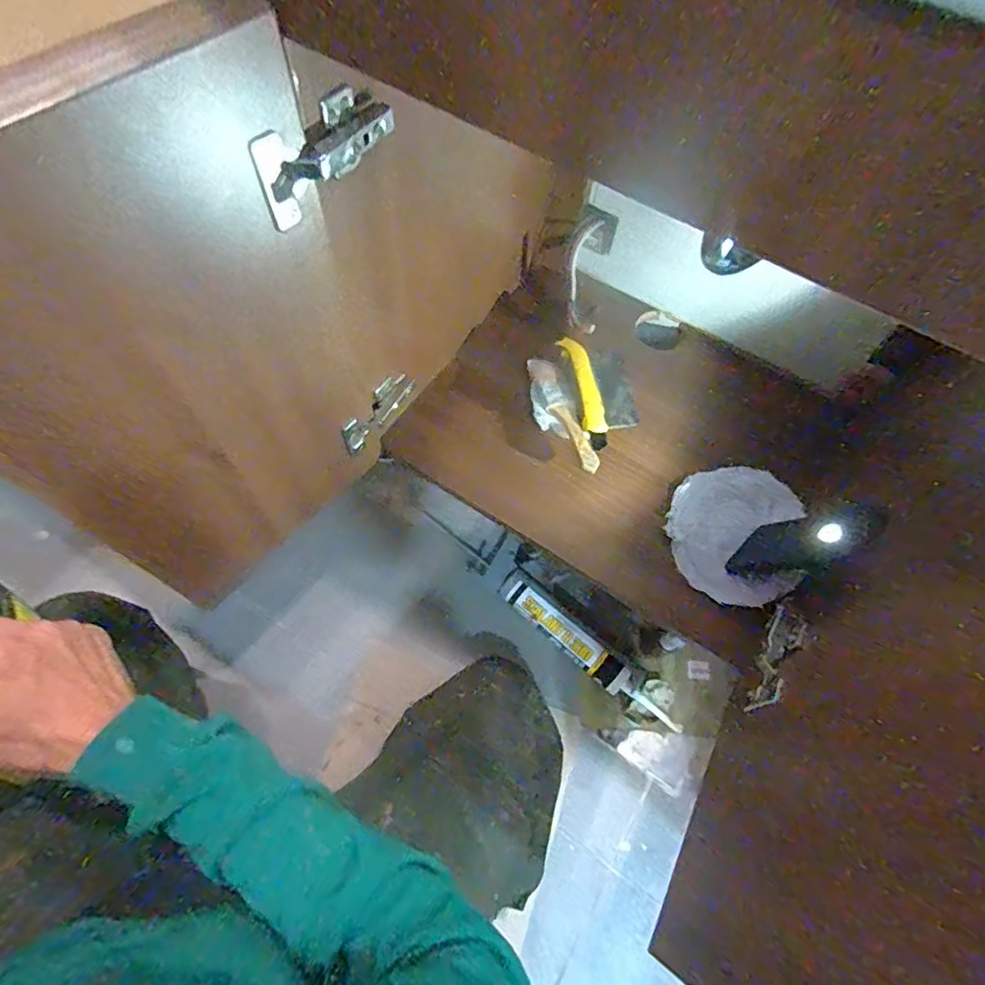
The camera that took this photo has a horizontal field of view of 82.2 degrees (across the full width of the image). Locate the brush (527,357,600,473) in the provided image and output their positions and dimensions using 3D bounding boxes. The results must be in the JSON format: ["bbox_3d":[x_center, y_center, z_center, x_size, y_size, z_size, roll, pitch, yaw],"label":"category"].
[{"bbox_3d":[0.078,-0.094,0.707,0.050,0.026,0.169,-15,65,-11],"label":"brush"}]

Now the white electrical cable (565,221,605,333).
[{"bbox_3d":[0.129,-0.308,0.809,0.043,0.029,0.158,5,92,-1],"label":"white electrical cable"}]

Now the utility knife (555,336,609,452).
[{"bbox_3d":[0.116,-0.131,0.708,0.029,0.017,0.161,-9,64,-8],"label":"utility knife"}]

